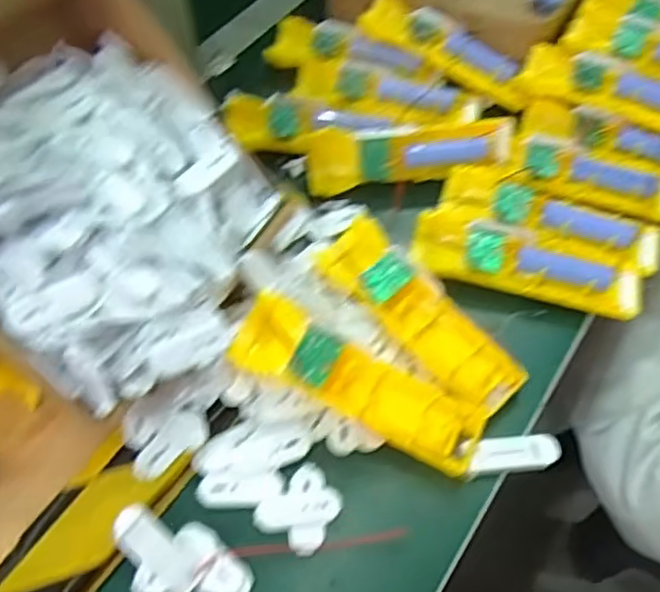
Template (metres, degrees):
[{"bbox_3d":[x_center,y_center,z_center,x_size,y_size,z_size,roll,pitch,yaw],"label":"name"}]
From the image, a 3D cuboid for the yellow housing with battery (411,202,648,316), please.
[{"bbox_3d":[0.140,-0.025,0.479,0.160,0.023,0.054,14,57,10],"label":"yellow housing with battery"}]

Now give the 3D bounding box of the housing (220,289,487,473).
[{"bbox_3d":[0.018,0.055,0.419,0.162,0.024,0.042,30,60,3],"label":"housing"}]

